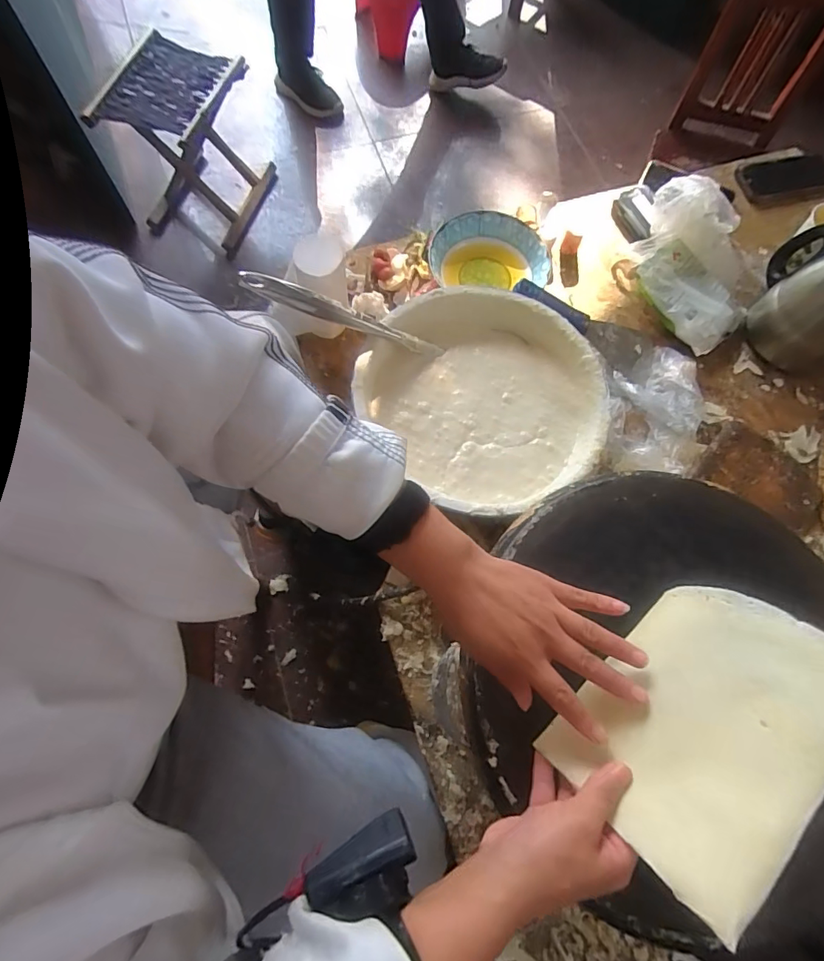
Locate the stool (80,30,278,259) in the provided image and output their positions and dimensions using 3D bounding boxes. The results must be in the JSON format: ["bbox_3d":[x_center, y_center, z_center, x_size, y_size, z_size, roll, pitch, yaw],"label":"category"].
[{"bbox_3d":[-0.547,-0.810,1.212,0.287,0.356,0.299,19,71,4],"label":"stool"}]

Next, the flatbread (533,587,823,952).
[{"bbox_3d":[0.191,0.161,0.333,0.013,0.146,0.180,42,81,-34],"label":"flatbread"}]

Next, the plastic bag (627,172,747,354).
[{"bbox_3d":[0.413,-0.312,0.702,0.189,0.093,0.219,28,72,7],"label":"plastic bag"}]

